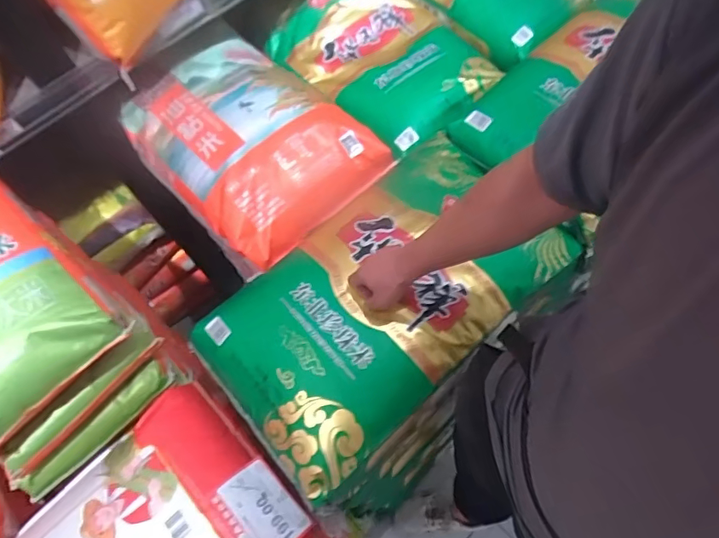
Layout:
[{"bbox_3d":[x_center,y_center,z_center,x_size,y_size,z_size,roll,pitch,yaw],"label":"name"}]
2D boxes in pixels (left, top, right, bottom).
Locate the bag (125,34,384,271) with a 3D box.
[{"bbox_3d":[-0.213,-0.263,0.956,0.347,0.140,0.429,-42,65,-13],"label":"bag"}]

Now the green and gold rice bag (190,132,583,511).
[{"bbox_3d":[0.039,0.043,0.834,0.598,0.123,0.351,-36,61,-18],"label":"green and gold rice bag"}]

